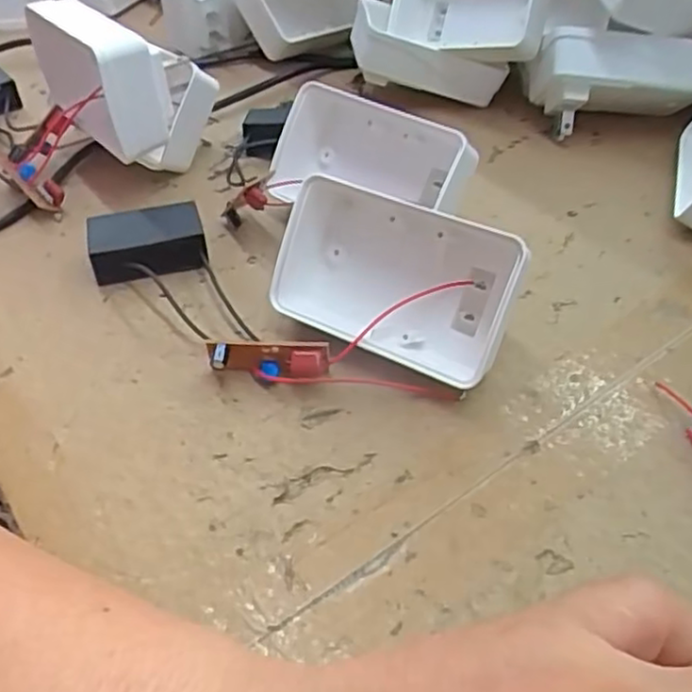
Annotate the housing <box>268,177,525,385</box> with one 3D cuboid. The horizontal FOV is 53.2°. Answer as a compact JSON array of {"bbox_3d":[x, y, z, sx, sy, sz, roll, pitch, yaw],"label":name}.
[{"bbox_3d":[0.020,-0.026,0.267,0.088,0.058,0.035,22,15,21],"label":"housing"}]

